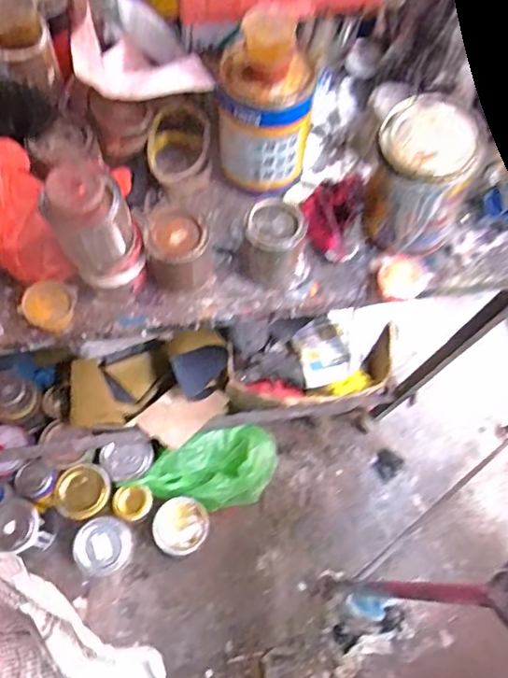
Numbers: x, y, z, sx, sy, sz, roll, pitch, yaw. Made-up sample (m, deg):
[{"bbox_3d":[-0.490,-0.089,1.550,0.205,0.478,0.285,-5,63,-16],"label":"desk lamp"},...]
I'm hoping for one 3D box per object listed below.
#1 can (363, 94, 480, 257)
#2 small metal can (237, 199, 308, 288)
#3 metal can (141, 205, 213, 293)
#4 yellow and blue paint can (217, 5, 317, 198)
[{"bbox_3d":[0.172,-0.168,0.581,0.086,0.154,0.100,-9,67,-6],"label":"can"},{"bbox_3d":[0.020,-0.103,0.583,0.064,0.075,0.063,1,66,-2],"label":"small metal can"},{"bbox_3d":[-0.082,-0.095,0.571,0.067,0.077,0.063,1,66,-2],"label":"metal can"},{"bbox_3d":[0.011,-0.257,0.592,0.106,0.162,0.097,5,66,0],"label":"yellow and blue paint can"}]

